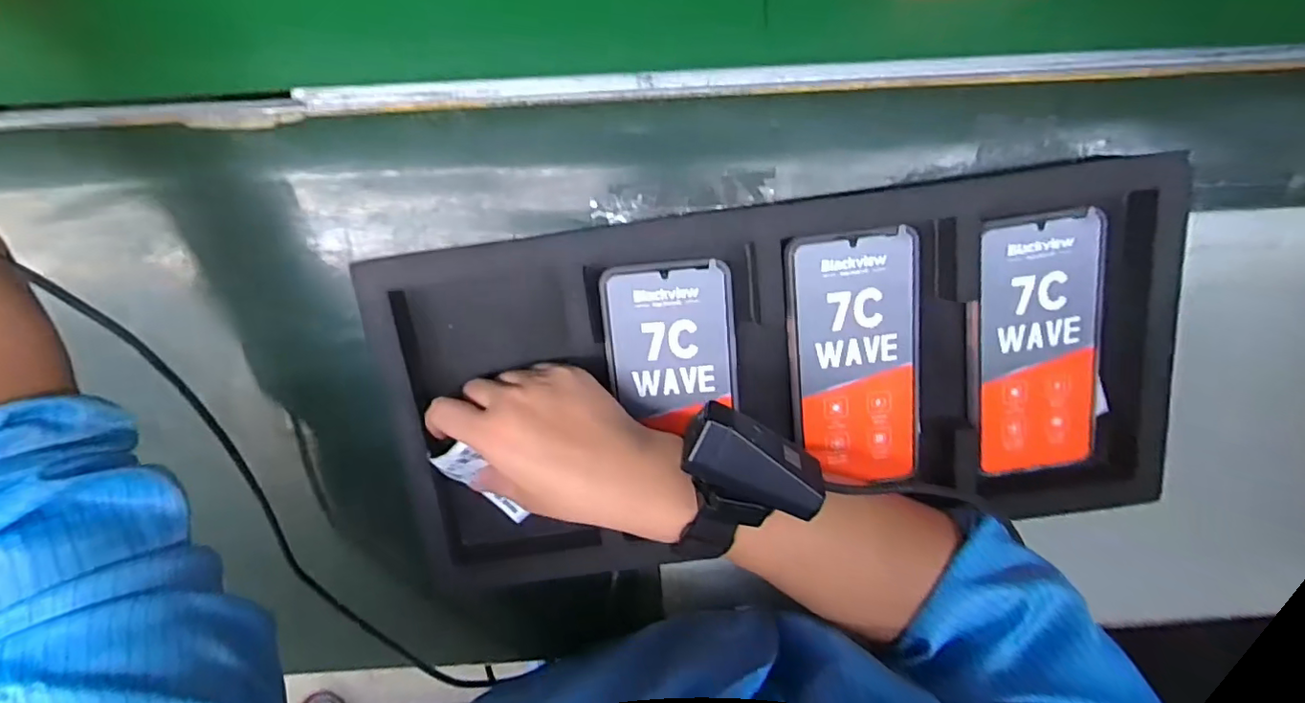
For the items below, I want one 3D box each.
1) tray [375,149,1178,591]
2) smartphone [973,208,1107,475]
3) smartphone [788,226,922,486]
[{"bbox_3d":[0.080,0.024,0.361,0.466,0.025,0.227,-7,97,1],"label":"tray"},{"bbox_3d":[0.239,-0.003,0.353,0.076,0.010,0.157,-7,99,0],"label":"smartphone"},{"bbox_3d":[0.129,0.008,0.356,0.076,0.014,0.156,-8,99,0],"label":"smartphone"}]

